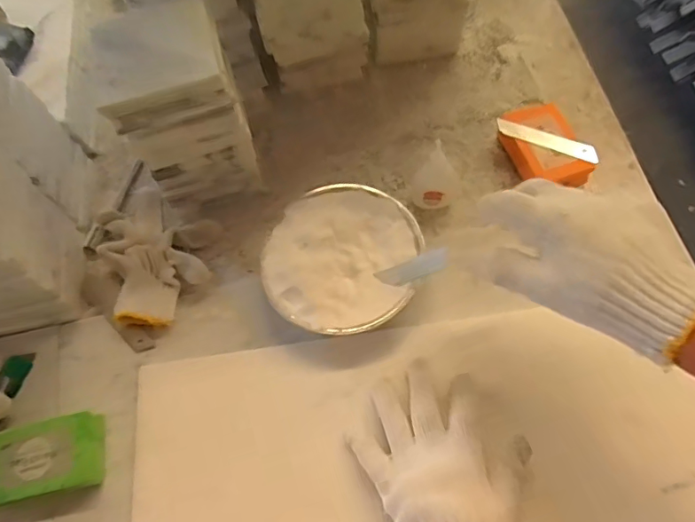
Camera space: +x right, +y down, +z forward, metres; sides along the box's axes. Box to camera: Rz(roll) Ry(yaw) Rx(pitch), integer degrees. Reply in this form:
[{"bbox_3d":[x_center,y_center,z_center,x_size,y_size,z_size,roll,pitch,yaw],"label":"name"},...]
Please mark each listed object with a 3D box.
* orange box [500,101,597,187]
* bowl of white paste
[{"bbox_3d":[0.206,-0.114,0.535,0.060,0.042,0.099,-21,67,-6],"label":"orange box"},{"bbox_3d":[-0.005,0.001,0.485,0.134,0.056,0.141,-1,66,3],"label":"bowl of white paste"}]

